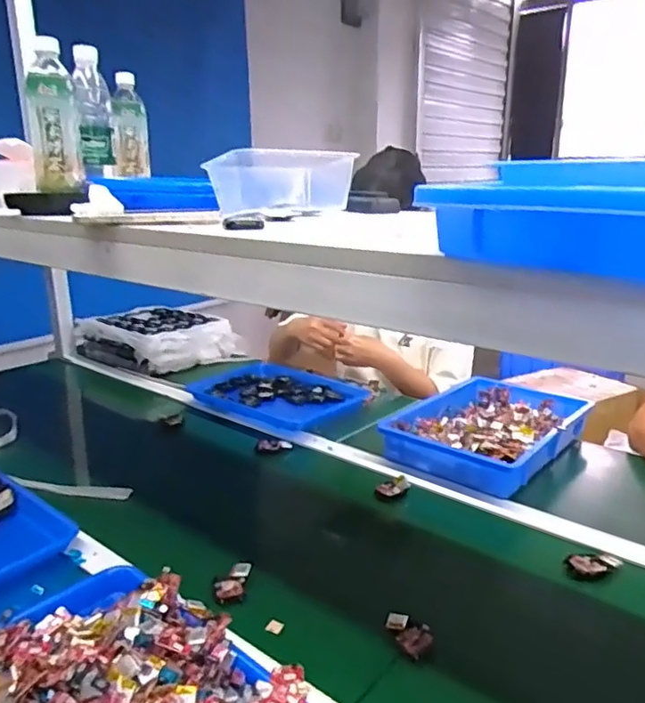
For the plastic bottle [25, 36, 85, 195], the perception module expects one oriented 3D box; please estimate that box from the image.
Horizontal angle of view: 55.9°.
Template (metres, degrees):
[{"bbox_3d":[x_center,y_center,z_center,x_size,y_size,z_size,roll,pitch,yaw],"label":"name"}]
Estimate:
[{"bbox_3d":[-0.368,-0.316,0.829,0.060,0.188,0.064,-7,17,-19],"label":"plastic bottle"}]

